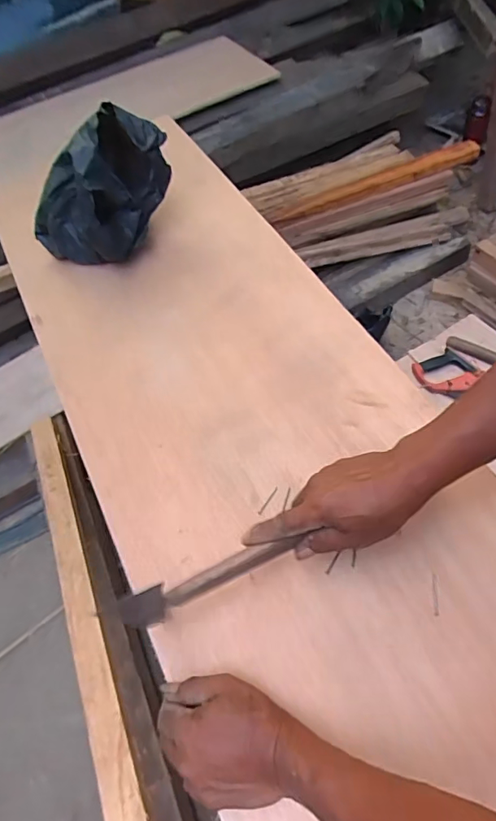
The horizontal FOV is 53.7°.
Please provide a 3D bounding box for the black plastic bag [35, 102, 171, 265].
[{"bbox_3d":[-0.233,-0.349,0.771,0.166,0.151,0.198,22,66,20],"label":"black plastic bag"}]

